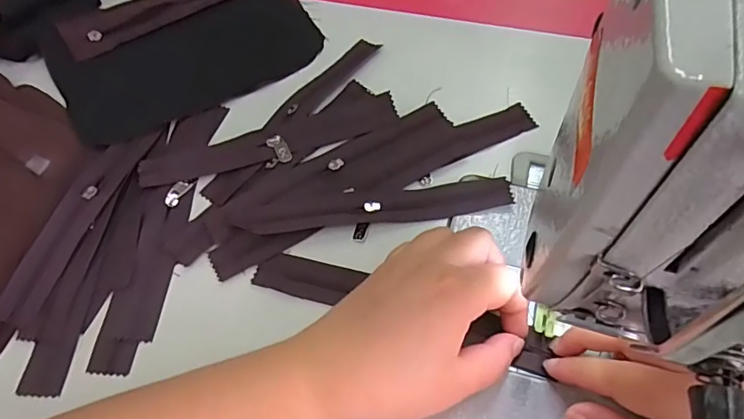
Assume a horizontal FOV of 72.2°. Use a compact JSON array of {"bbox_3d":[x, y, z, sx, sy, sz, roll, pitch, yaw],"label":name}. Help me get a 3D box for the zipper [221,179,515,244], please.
[{"bbox_3d":[0.001,-0.002,0.335,0.186,0.014,0.031,-7,60,-2],"label":"zipper"}]

